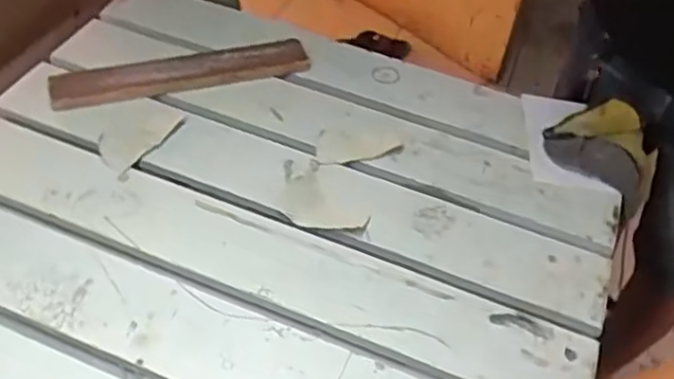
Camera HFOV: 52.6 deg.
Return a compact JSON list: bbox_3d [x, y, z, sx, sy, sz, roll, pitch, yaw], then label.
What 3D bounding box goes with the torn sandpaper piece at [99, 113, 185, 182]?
[{"bbox_3d":[-0.222,-0.057,0.752,0.054,0.010,0.102,25,50,15],"label":"torn sandpaper piece"}]

